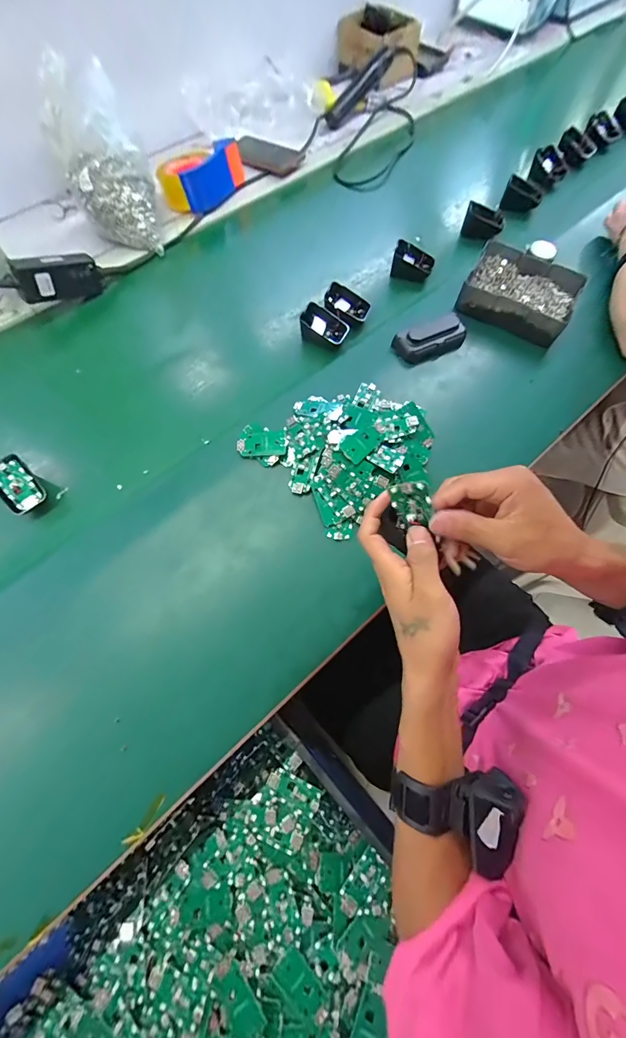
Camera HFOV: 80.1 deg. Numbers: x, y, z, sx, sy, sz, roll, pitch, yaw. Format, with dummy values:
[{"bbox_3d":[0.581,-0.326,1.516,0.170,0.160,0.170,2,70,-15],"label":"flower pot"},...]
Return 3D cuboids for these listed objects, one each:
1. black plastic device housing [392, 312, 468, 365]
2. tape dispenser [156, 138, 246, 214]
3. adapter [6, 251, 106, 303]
[{"bbox_3d":[0.174,-0.265,0.545,0.103,0.030,0.046,-24,68,-9],"label":"black plastic device housing"},{"bbox_3d":[-0.211,-0.635,0.692,0.149,0.072,0.095,-43,72,-16],"label":"tape dispenser"},{"bbox_3d":[-0.385,-0.368,0.570,0.024,0.059,0.124,38,47,13],"label":"adapter"}]

